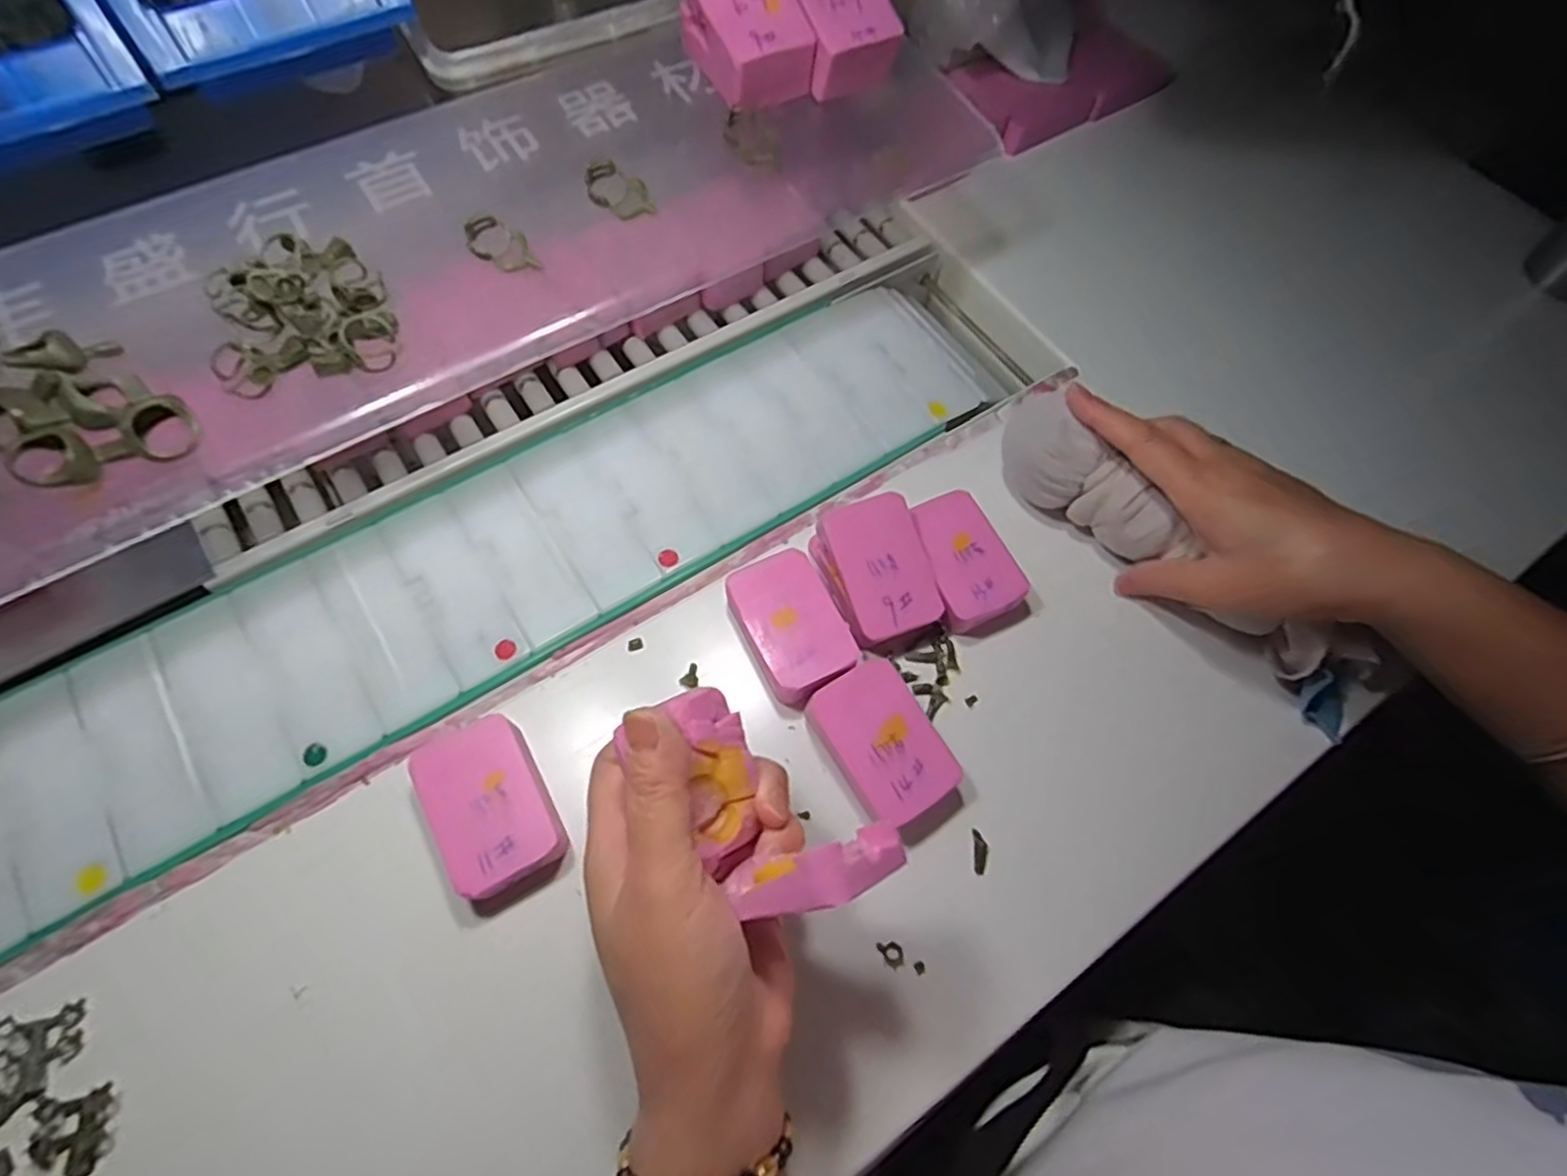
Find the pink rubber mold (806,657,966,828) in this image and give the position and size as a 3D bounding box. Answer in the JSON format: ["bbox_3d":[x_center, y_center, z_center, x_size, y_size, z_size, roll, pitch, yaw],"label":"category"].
[{"bbox_3d":[0.047,0.076,0.347,0.048,0.028,0.070,-30,71,-16],"label":"pink rubber mold"}]

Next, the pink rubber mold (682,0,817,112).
[{"bbox_3d":[-0.019,-0.303,0.390,0.053,0.034,0.075,-28,91,-8],"label":"pink rubber mold"}]

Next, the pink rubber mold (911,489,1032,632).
[{"bbox_3d":[0.096,-0.014,0.392,0.047,0.026,0.073,-22,69,-13],"label":"pink rubber mold"}]

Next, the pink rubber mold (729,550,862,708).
[{"bbox_3d":[0.003,0.021,0.373,0.048,0.023,0.074,-24,69,-14],"label":"pink rubber mold"}]

